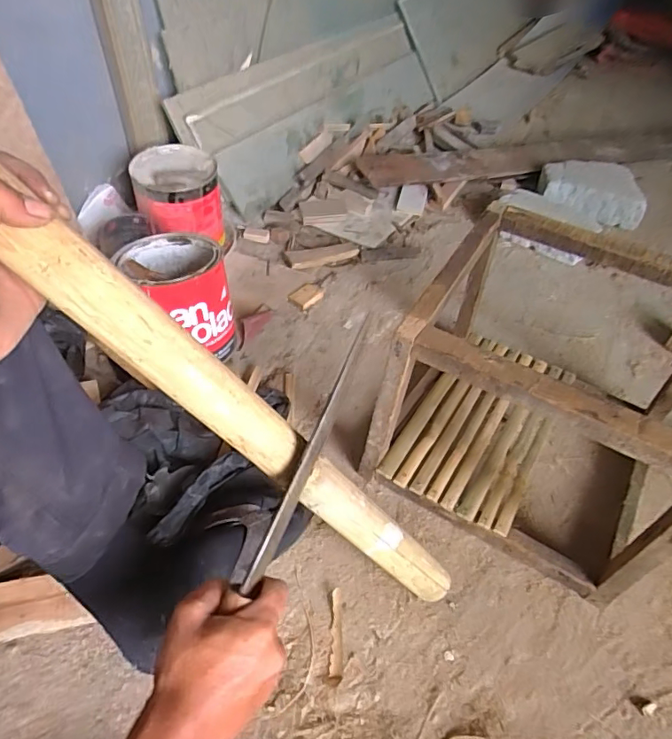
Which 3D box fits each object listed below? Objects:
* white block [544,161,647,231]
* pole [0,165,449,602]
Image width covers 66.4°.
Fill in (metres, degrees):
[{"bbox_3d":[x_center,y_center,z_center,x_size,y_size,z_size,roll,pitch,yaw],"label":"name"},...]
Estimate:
[{"bbox_3d":[0.576,-0.405,1.165,0.244,0.067,0.146,35,56,25],"label":"white block"},{"bbox_3d":[-0.119,-0.014,0.346,0.042,0.798,0.034,-18,41,31],"label":"pole"}]

